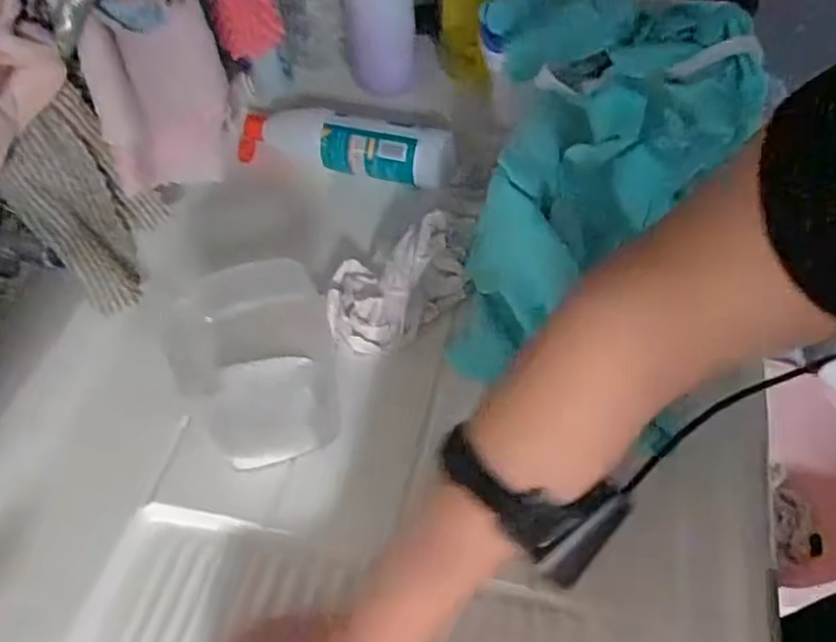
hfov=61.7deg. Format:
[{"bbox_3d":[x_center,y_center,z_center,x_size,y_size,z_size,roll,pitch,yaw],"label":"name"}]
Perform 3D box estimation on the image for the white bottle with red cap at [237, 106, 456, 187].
[{"bbox_3d":[-0.075,-0.180,0.716,0.230,0.060,0.037,14,54,15],"label":"white bottle with red cap"}]

